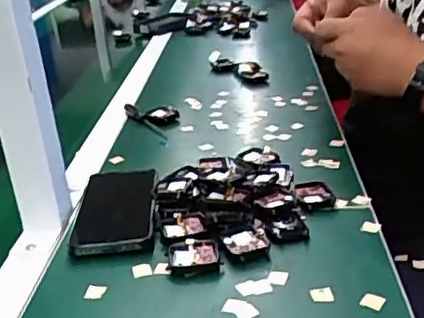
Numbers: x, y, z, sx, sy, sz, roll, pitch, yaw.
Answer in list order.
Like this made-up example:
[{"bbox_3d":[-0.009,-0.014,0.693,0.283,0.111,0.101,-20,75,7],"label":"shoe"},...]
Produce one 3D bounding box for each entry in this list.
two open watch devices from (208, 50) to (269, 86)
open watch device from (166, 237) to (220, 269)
[{"bbox_3d":[0.053,-0.167,1.071,0.052,0.034,0.156,-17,26,-22],"label":"two open watch devices"},{"bbox_3d":[-0.016,0.082,0.511,0.043,0.008,0.040,-8,24,-5],"label":"open watch device"}]

